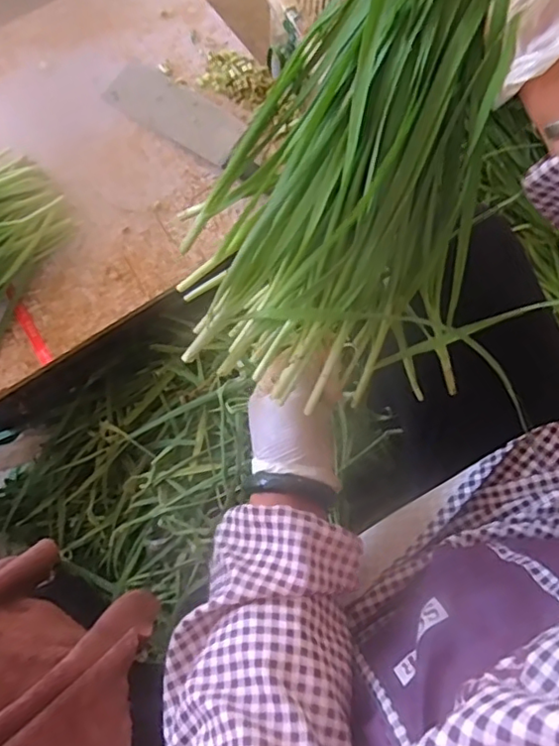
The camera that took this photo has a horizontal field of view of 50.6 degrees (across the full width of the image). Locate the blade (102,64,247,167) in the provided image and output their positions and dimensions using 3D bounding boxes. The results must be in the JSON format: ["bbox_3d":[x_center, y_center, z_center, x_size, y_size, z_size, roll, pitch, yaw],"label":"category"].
[{"bbox_3d":[-0.125,-0.313,0.703,0.170,0.008,0.062,32,75,6],"label":"blade"}]

